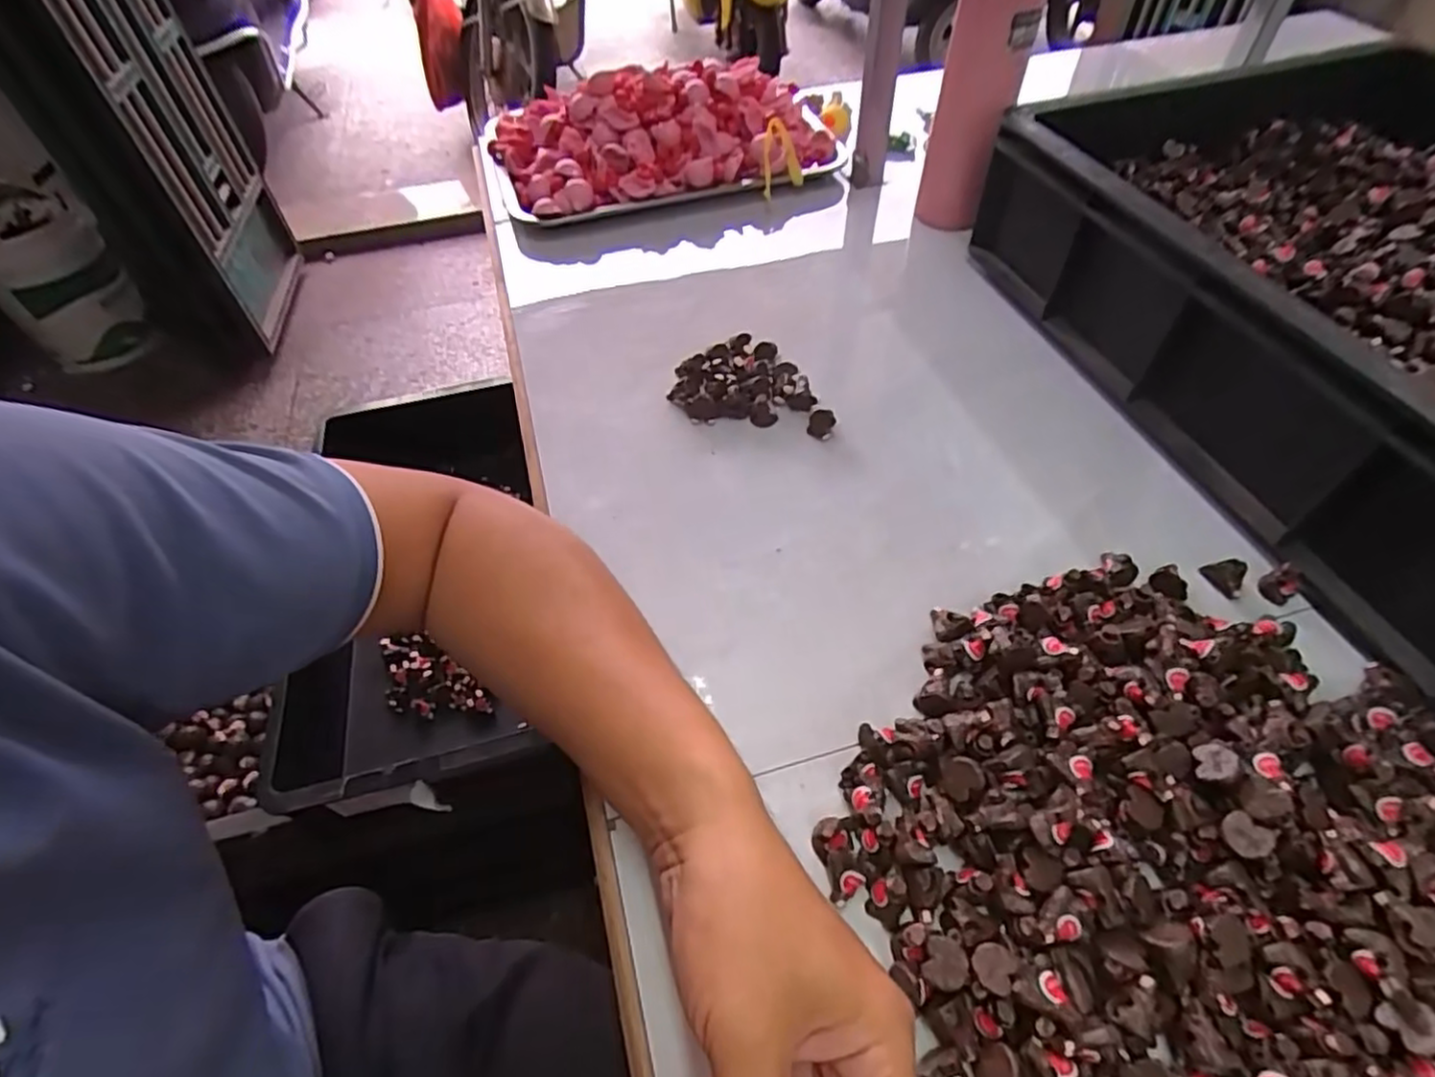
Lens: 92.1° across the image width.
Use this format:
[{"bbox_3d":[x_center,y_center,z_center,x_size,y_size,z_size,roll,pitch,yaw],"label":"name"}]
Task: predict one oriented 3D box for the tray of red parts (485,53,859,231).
[{"bbox_3d":[-0.052,-0.421,0.707,0.361,0.070,0.180,-13,52,-7],"label":"tray of red parts"}]

